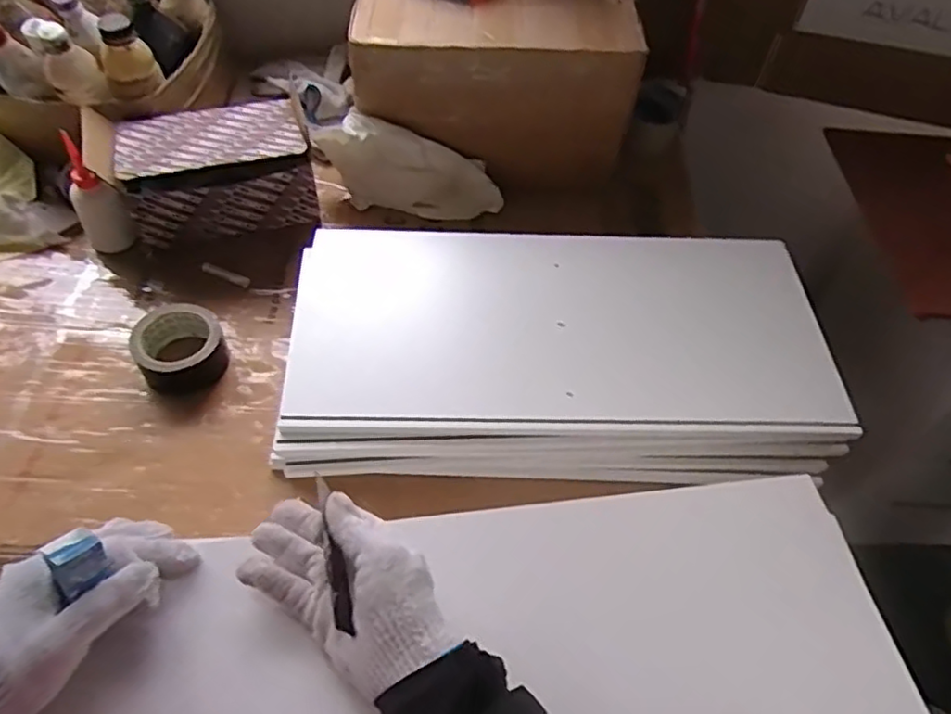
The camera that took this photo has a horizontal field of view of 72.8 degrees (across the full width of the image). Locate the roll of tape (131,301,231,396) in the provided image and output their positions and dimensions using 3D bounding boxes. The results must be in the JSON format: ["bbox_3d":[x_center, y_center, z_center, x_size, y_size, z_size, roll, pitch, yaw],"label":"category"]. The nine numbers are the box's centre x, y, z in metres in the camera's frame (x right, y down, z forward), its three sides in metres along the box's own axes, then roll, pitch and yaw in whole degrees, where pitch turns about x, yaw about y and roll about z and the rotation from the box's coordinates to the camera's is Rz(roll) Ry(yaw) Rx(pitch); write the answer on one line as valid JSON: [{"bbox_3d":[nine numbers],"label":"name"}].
[{"bbox_3d":[-0.333,-0.015,0.727,0.090,0.053,0.093,3,54,-3],"label":"roll of tape"}]

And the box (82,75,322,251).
[{"bbox_3d":[-0.331,-0.231,0.817,0.242,0.141,0.126,-22,59,-19],"label":"box"}]

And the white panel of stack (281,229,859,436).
[{"bbox_3d":[0.095,-0.041,0.740,0.580,0.025,0.264,1,60,-2],"label":"white panel of stack"}]

